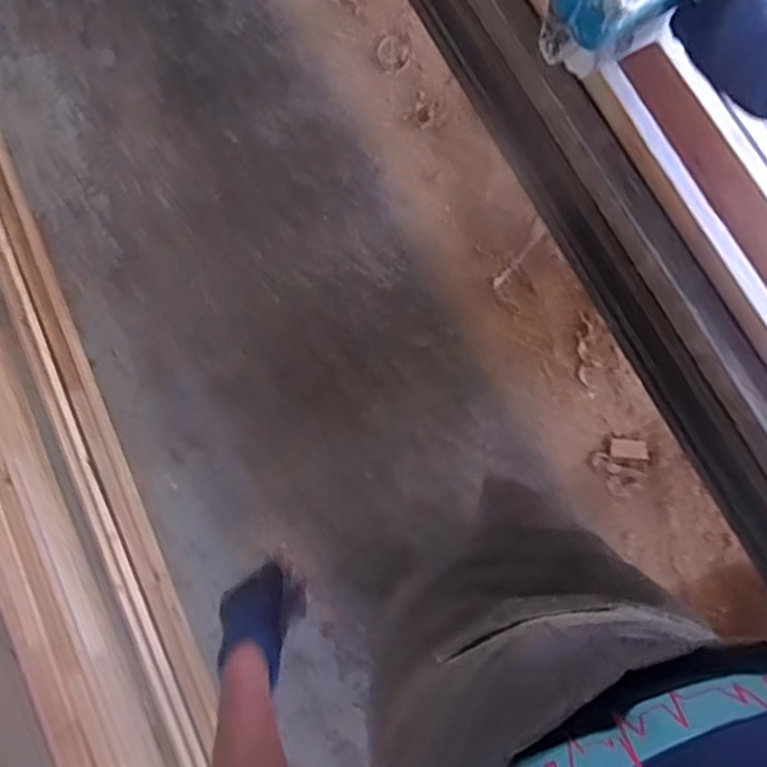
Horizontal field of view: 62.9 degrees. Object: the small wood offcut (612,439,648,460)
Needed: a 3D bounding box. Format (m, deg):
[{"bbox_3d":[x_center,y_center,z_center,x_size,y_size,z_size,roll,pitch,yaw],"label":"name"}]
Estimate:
[{"bbox_3d":[0.533,0.143,1.361,0.076,0.010,0.039,6,77,2],"label":"small wood offcut"}]

